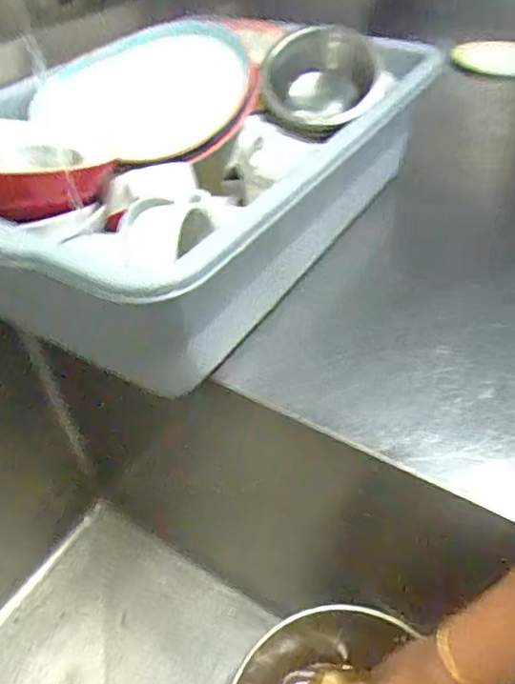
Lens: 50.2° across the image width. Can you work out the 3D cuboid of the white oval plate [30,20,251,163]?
[{"bbox_3d":[-0.142,-0.299,0.694,0.283,0.147,0.037,-8,40,24],"label":"white oval plate"}]

